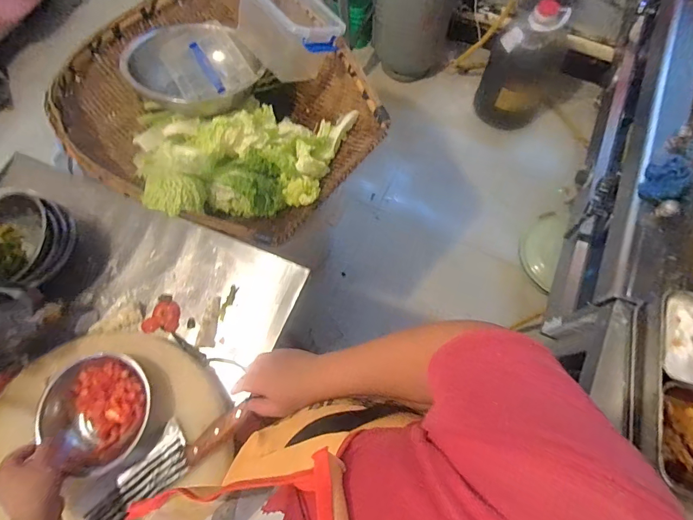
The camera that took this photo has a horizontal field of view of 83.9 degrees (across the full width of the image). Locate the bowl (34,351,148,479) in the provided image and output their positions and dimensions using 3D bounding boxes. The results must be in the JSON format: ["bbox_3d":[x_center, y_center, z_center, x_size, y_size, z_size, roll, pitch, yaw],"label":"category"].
[{"bbox_3d":[-0.373,0.224,0.571,0.143,0.049,0.160,-8,70,-1],"label":"bowl"}]

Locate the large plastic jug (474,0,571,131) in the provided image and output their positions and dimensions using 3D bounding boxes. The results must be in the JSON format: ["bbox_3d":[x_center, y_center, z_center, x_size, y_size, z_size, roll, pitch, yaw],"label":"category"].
[{"bbox_3d":[0.708,-0.773,1.533,0.280,0.502,0.235,25,73,11],"label":"large plastic jug"}]

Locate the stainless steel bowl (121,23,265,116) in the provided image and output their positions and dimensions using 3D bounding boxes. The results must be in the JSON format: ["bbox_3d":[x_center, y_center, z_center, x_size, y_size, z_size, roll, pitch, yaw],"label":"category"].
[{"bbox_3d":[-0.363,-0.462,0.933,0.284,0.082,0.268,-1,70,2],"label":"stainless steel bowl"}]

